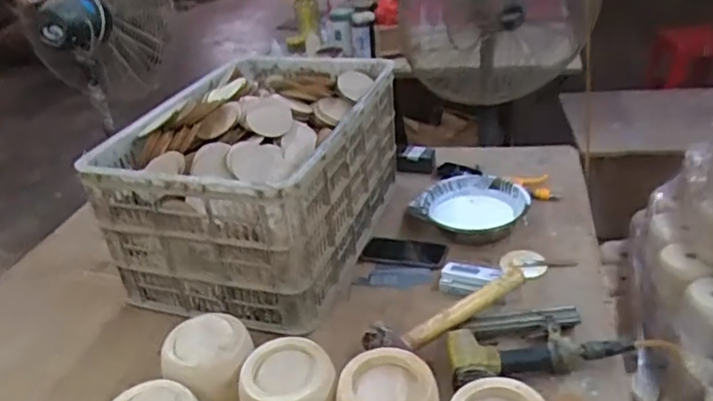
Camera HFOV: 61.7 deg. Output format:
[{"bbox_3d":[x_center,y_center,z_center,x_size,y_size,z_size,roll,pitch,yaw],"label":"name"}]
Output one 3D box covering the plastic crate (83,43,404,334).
[{"bbox_3d":[-0.177,-0.049,1.201,0.415,0.318,0.565,9,33,25],"label":"plastic crate"}]

